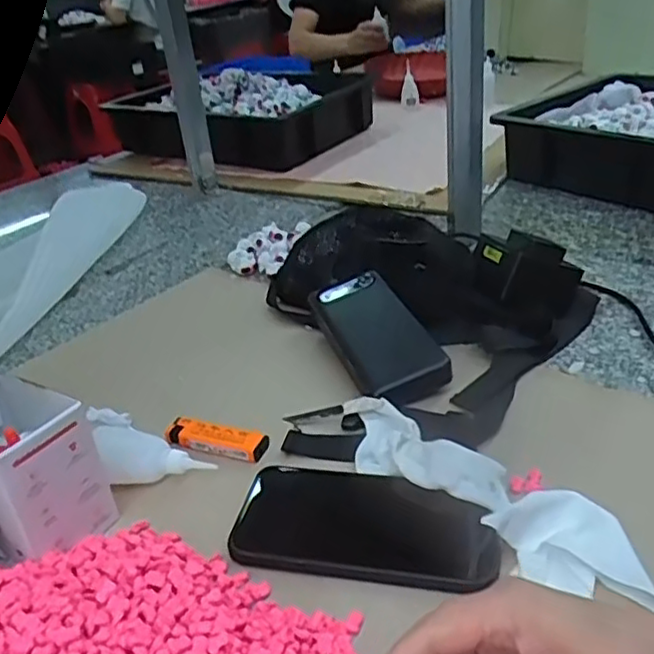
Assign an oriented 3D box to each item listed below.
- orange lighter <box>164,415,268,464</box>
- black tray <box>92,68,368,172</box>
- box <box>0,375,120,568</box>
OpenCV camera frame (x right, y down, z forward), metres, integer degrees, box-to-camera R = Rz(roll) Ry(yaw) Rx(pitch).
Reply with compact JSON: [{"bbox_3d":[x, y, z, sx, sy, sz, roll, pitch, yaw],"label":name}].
[{"bbox_3d":[-0.085,0.084,0.508,0.082,0.011,0.021,8,32,23],"label":"orange lighter"},{"bbox_3d":[-0.164,-0.417,1.296,0.459,0.130,0.304,14,35,31],"label":"black tray"},{"bbox_3d":[-0.198,0.093,0.431,0.088,0.096,0.075,15,35,33],"label":"box"}]

